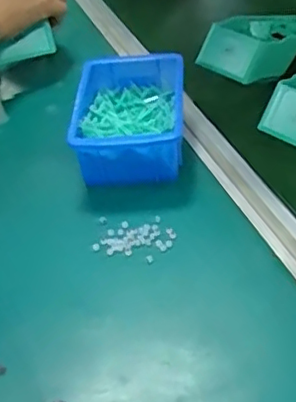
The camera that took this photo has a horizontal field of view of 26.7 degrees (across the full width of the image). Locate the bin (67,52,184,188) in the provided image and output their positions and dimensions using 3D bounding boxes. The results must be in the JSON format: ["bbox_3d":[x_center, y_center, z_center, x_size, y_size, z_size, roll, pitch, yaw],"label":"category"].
[{"bbox_3d":[-0.019,-0.077,0.580,0.103,0.051,0.146,-2,40,6],"label":"bin"}]

